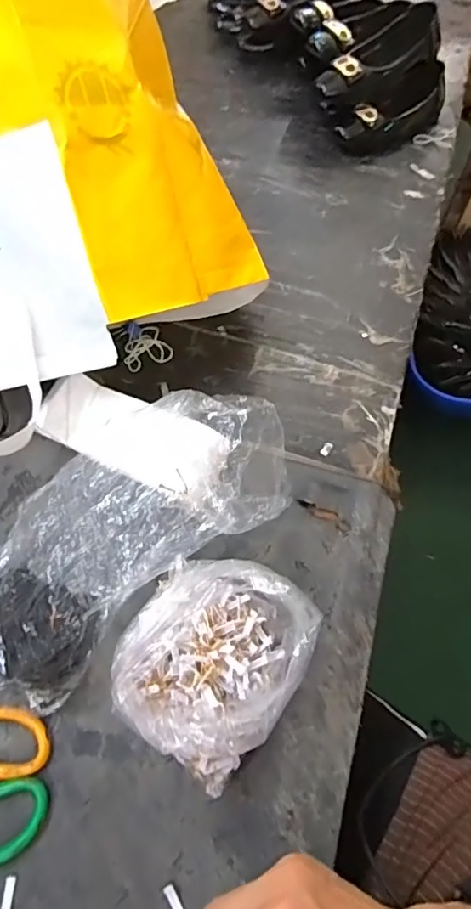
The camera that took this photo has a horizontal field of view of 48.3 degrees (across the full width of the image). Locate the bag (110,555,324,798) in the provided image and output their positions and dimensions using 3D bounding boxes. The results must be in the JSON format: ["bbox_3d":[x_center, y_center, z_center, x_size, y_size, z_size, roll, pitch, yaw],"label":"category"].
[{"bbox_3d":[-0.016,0.157,0.410,0.125,0.098,0.152,29,62,16],"label":"bag"}]

